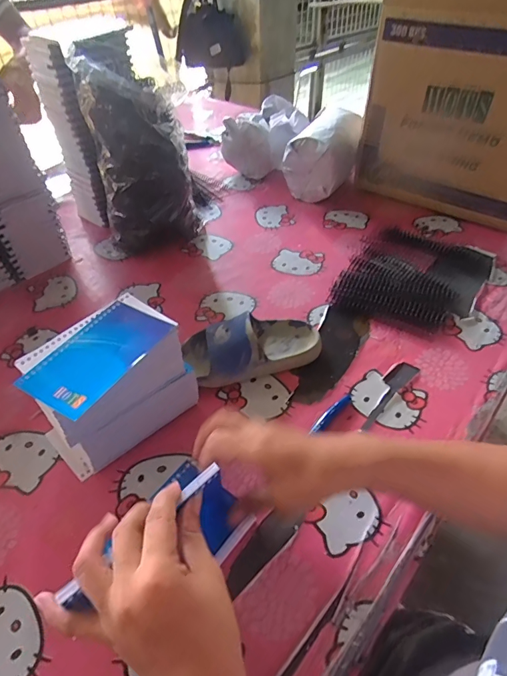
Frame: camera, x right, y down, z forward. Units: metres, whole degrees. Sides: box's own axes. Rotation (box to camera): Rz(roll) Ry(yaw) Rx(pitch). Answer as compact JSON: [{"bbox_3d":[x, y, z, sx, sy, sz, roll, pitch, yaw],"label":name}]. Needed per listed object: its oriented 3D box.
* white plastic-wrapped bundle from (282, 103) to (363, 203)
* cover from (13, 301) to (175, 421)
[{"bbox_3d":[0.139,-0.356,0.837,0.114,0.126,0.155,22,49,23],"label":"white plastic-wrapped bundle"},{"bbox_3d":[-0.145,0.014,0.400,0.078,0.006,0.129,23,50,22],"label":"cover"}]

